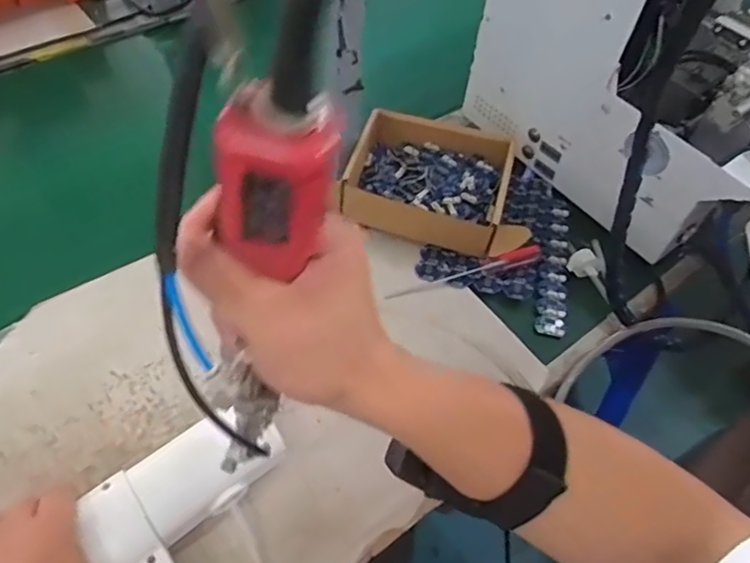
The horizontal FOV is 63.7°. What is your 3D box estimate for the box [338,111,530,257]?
[{"bbox_3d":[0.074,-0.108,0.665,0.203,0.052,0.146,17,55,6],"label":"box"}]

